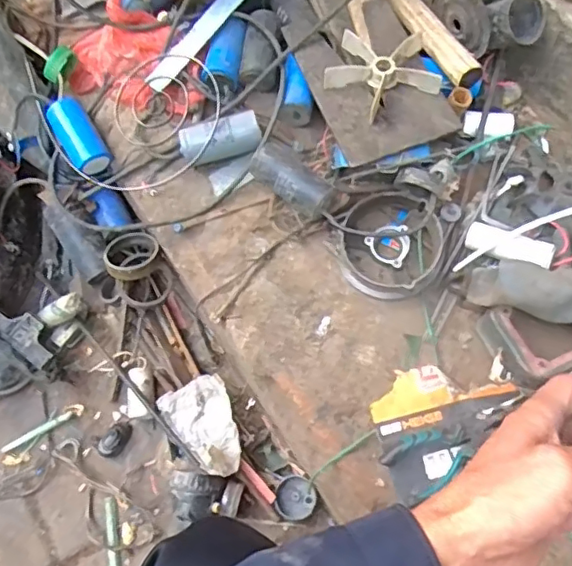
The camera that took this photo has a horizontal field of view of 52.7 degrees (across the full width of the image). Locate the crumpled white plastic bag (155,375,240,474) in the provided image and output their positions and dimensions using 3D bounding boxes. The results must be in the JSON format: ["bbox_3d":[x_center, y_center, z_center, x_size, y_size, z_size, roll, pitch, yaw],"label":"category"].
[{"bbox_3d":[-0.103,0.188,0.776,0.090,0.057,0.145,-36,70,-14],"label":"crumpled white plastic bag"}]

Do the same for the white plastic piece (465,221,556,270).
[{"bbox_3d":[0.261,-0.044,0.676,0.097,0.022,0.028,21,67,27],"label":"white plastic piece"}]

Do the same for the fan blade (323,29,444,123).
[{"bbox_3d":[0.114,-0.263,0.717,0.134,0.028,0.122,0,66,1],"label":"fan blade"}]

